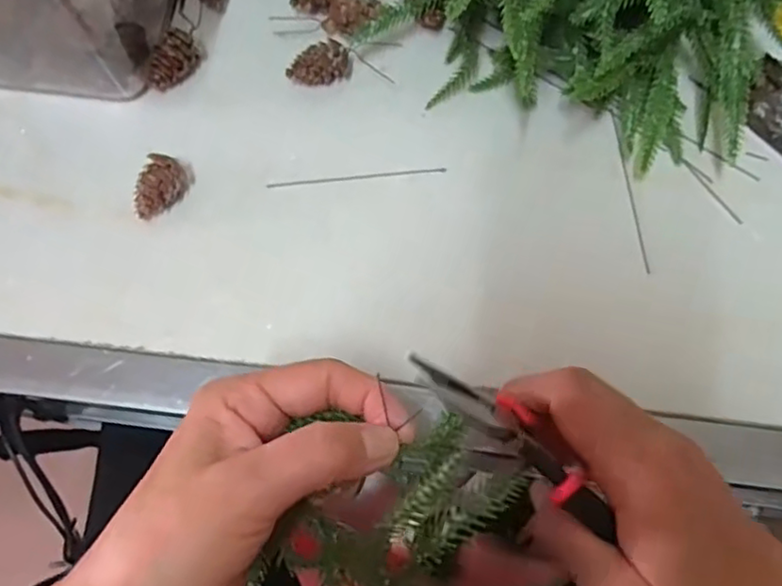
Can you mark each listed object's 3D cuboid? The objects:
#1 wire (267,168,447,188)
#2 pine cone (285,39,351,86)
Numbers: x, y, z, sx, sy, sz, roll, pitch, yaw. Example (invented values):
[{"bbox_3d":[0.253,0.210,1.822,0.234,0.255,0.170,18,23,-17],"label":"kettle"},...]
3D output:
[{"bbox_3d":[-0.019,-0.065,0.359,0.100,0.004,0.004,-5,75,0],"label":"wire"},{"bbox_3d":[-0.042,-0.132,0.367,0.036,0.019,0.018,-13,75,-2],"label":"pine cone"}]

